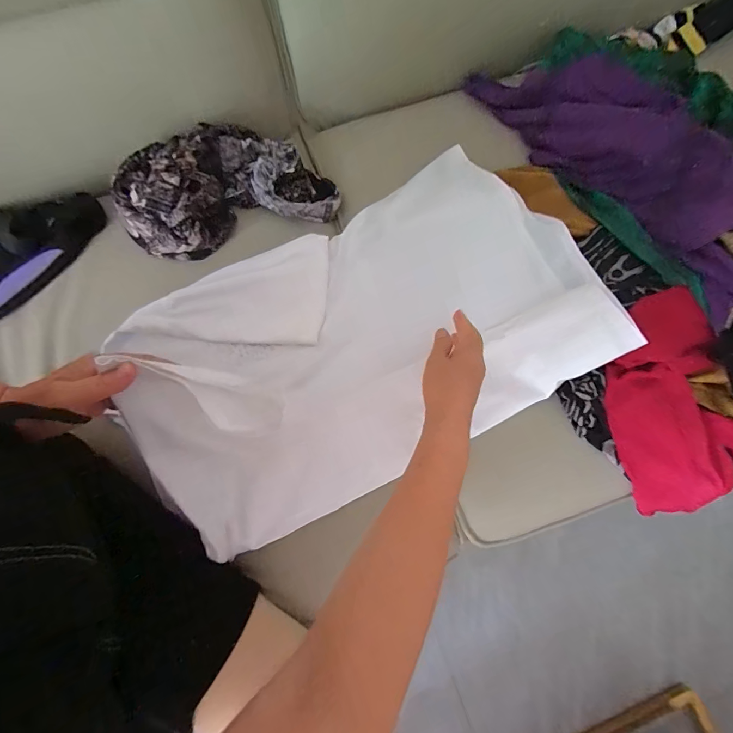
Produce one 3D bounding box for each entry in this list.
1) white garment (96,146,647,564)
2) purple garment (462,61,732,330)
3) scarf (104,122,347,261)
[{"bbox_3d":[0.007,-0.065,0.458,0.526,0.140,0.350,-24,78,-7],"label":"white garment"},{"bbox_3d":[0.351,-0.296,0.512,0.147,0.086,0.489,-26,66,-7],"label":"purple garment"},{"bbox_3d":[-0.204,-0.269,0.535,0.286,0.094,0.168,-21,78,-7],"label":"scarf"}]

